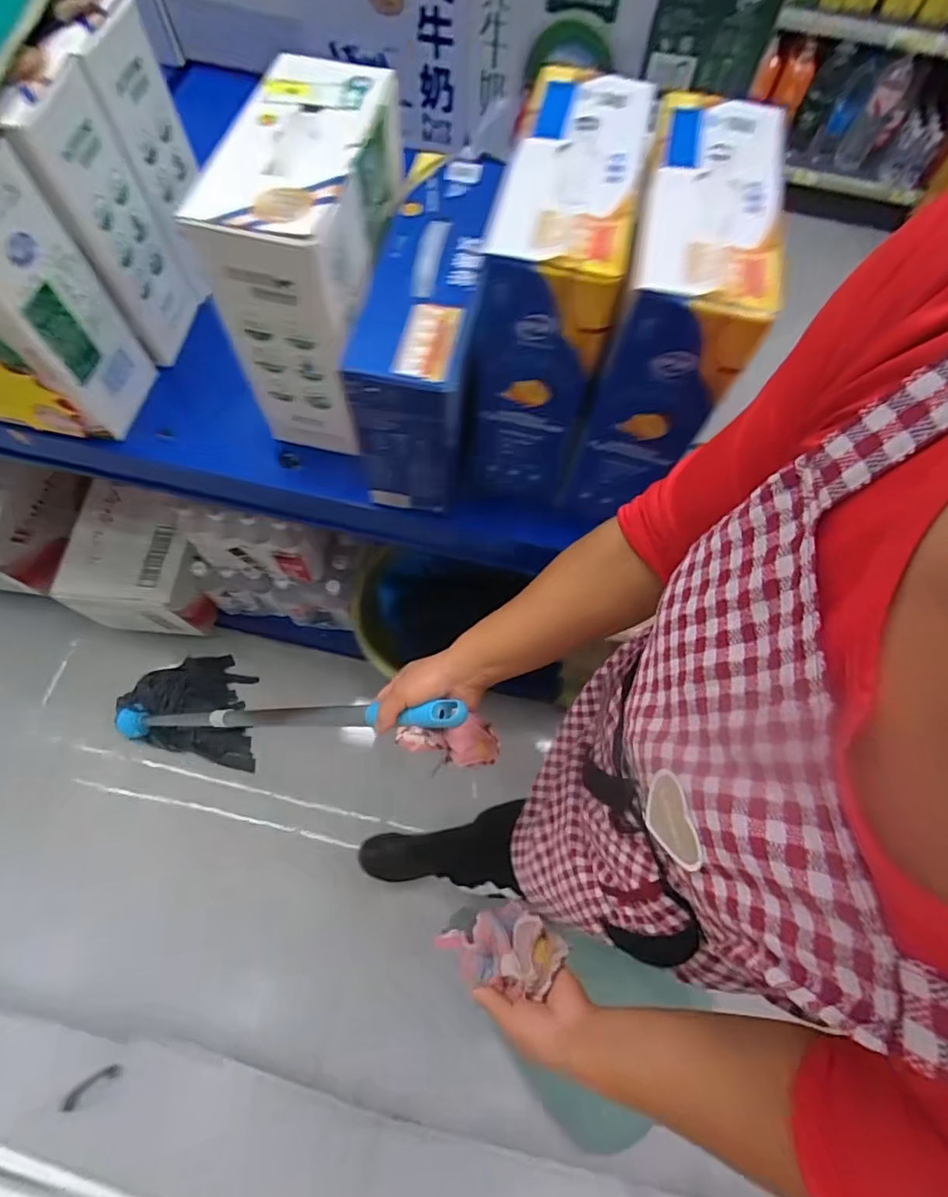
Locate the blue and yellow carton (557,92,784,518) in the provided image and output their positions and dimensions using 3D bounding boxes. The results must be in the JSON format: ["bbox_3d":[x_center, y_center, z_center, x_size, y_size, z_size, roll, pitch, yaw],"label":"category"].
[{"bbox_3d":[0.192,-0.273,0.567,0.114,0.283,0.262,13,70,4],"label":"blue and yellow carton"}]

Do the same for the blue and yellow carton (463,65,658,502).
[{"bbox_3d":[0.081,-0.298,0.579,0.118,0.292,0.261,14,70,4],"label":"blue and yellow carton"}]

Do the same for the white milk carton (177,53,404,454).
[{"bbox_3d":[-0.162,-0.363,0.615,0.131,0.268,0.256,15,70,5],"label":"white milk carton"}]

